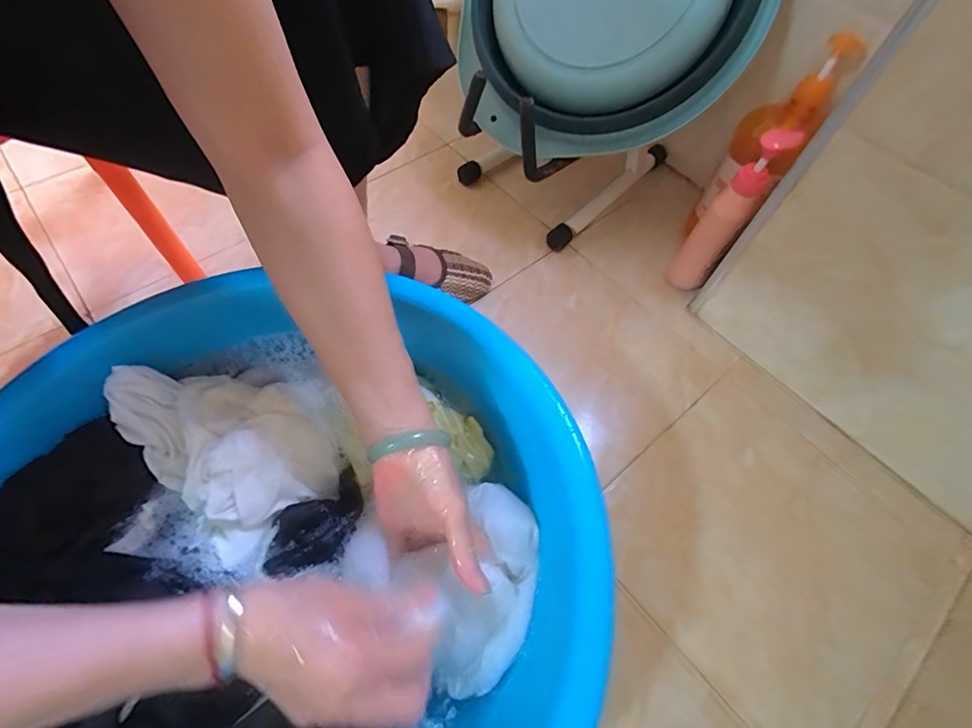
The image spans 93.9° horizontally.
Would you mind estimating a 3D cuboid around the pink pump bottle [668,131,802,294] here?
[{"bbox_3d":[0.302,-0.184,0.584,0.050,0.229,0.052,38,65,18],"label":"pink pump bottle"}]

